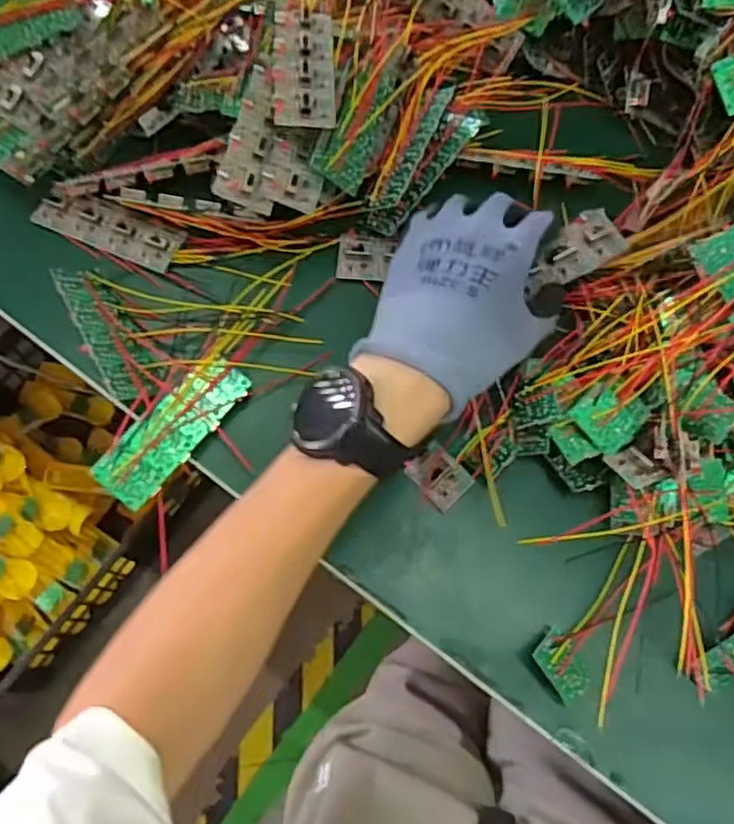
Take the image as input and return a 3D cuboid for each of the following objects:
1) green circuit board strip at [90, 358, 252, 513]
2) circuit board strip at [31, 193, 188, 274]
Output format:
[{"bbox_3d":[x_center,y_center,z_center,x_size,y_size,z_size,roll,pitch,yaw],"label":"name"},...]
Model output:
[{"bbox_3d":[-0.114,0.009,0.397,0.036,0.004,0.101,42,72,-6],"label":"green circuit board strip"},{"bbox_3d":[-0.175,-0.125,0.452,0.098,0.011,0.032,20,71,6],"label":"circuit board strip"}]

